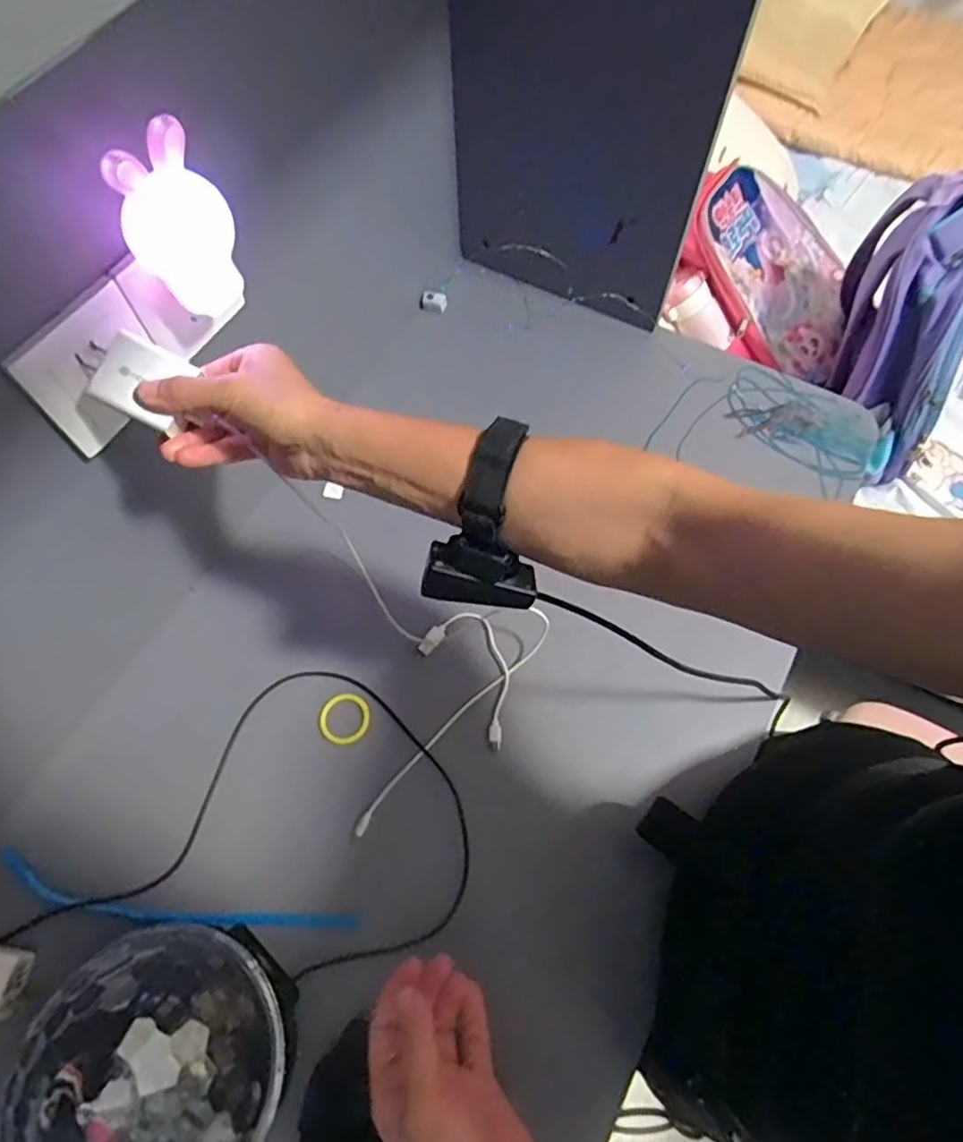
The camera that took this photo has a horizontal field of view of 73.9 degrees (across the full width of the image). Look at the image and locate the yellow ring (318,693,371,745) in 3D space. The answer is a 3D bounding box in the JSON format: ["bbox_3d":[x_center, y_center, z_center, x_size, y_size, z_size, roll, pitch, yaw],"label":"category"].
[{"bbox_3d":[-0.122,0.131,0.571,0.046,0.005,0.045,0,66,0],"label":"yellow ring"}]

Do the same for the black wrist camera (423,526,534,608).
[{"bbox_3d":[-0.001,0.001,0.388,0.069,0.036,0.033,14,67,7],"label":"black wrist camera"}]

